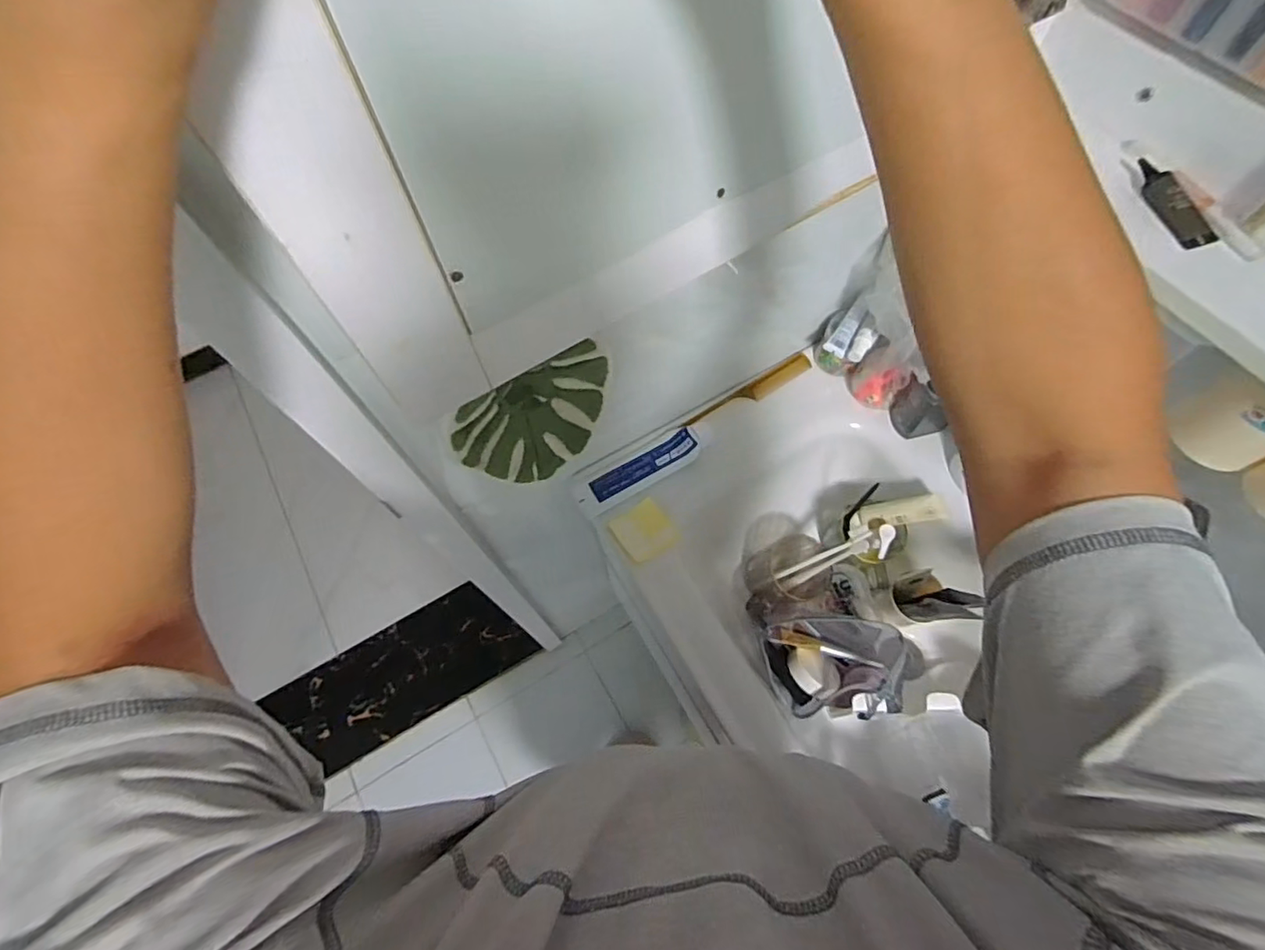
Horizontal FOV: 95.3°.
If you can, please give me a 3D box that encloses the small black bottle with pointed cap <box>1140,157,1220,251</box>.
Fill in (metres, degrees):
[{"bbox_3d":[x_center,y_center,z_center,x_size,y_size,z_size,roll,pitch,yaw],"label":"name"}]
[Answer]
[{"bbox_3d":[0.396,-0.201,0.424,0.026,0.015,0.080,-16,65,-6],"label":"small black bottle with pointed cap"}]

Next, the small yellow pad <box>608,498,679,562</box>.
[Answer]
[{"bbox_3d":[0.014,0.068,0.698,0.063,0.016,0.062,-33,68,-13],"label":"small yellow pad"}]

